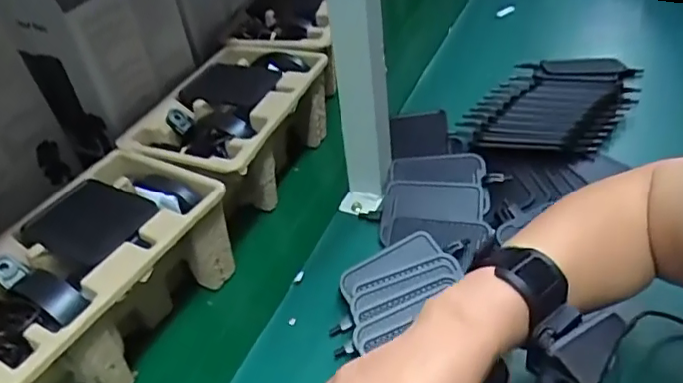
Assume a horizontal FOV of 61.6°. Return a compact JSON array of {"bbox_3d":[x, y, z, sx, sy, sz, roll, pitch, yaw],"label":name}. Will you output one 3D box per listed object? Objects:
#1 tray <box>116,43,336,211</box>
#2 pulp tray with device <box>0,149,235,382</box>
[{"bbox_3d":[-0.125,-0.076,0.654,0.162,0.099,0.230,11,43,20],"label":"tray"},{"bbox_3d":[-0.211,0.076,0.500,0.143,0.102,0.215,17,45,26],"label":"pulp tray with device"}]

